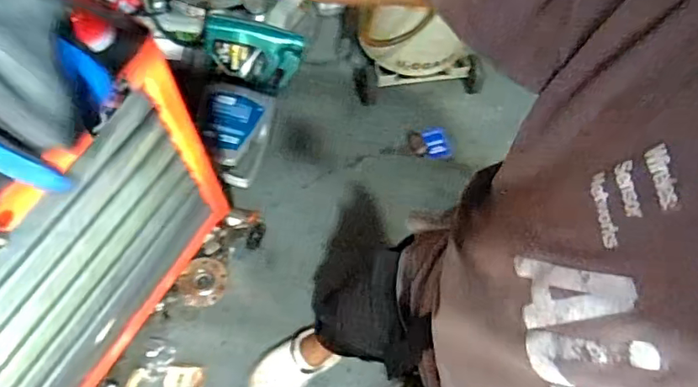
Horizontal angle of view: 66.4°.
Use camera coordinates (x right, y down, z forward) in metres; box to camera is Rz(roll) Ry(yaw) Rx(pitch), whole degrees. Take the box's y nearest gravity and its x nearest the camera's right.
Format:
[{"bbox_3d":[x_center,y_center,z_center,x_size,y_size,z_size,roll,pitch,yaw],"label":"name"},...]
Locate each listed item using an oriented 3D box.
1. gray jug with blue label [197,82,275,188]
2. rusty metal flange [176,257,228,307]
[{"bbox_3d":[-0.353,-0.179,1.591,0.189,0.125,0.297,9,68,0],"label":"gray jug with blue label"},{"bbox_3d":[-0.393,0.238,1.433,0.124,0.042,0.121,1,68,-3],"label":"rusty metal flange"}]

